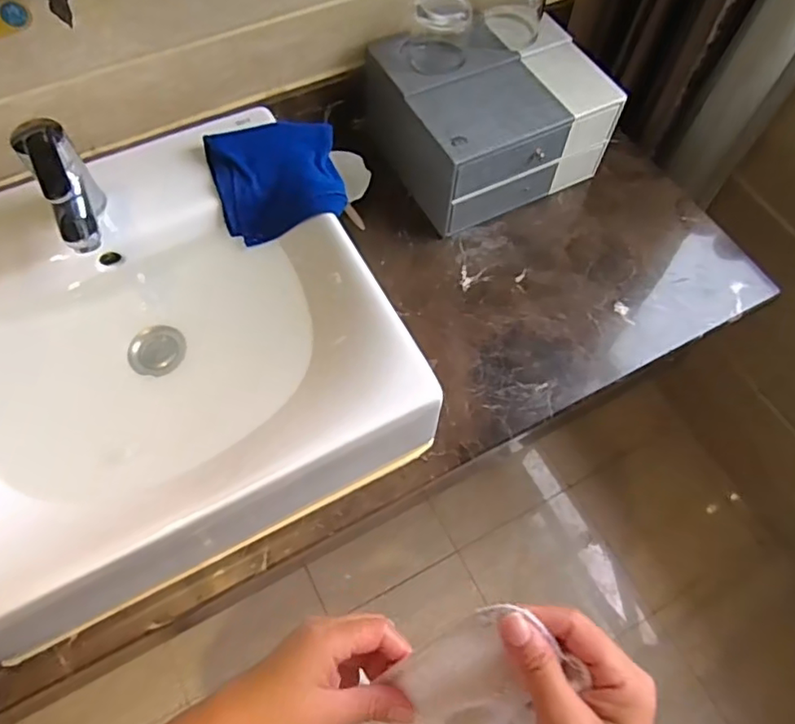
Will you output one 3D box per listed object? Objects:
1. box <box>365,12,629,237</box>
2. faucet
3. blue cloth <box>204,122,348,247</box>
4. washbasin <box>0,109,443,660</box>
[{"bbox_3d":[0.120,-0.334,0.789,0.250,0.136,0.224,-26,67,-14],"label":"box"},{"bbox_3d":[-0.306,-0.155,0.556,0.044,0.113,0.127,-28,67,-15],"label":"faucet"},{"bbox_3d":[-0.133,-0.204,0.658,0.141,0.053,0.131,-13,64,-8],"label":"blue cloth"},{"bbox_3d":[-0.256,-0.009,0.612,0.447,0.135,0.408,-25,67,-14],"label":"washbasin"}]

